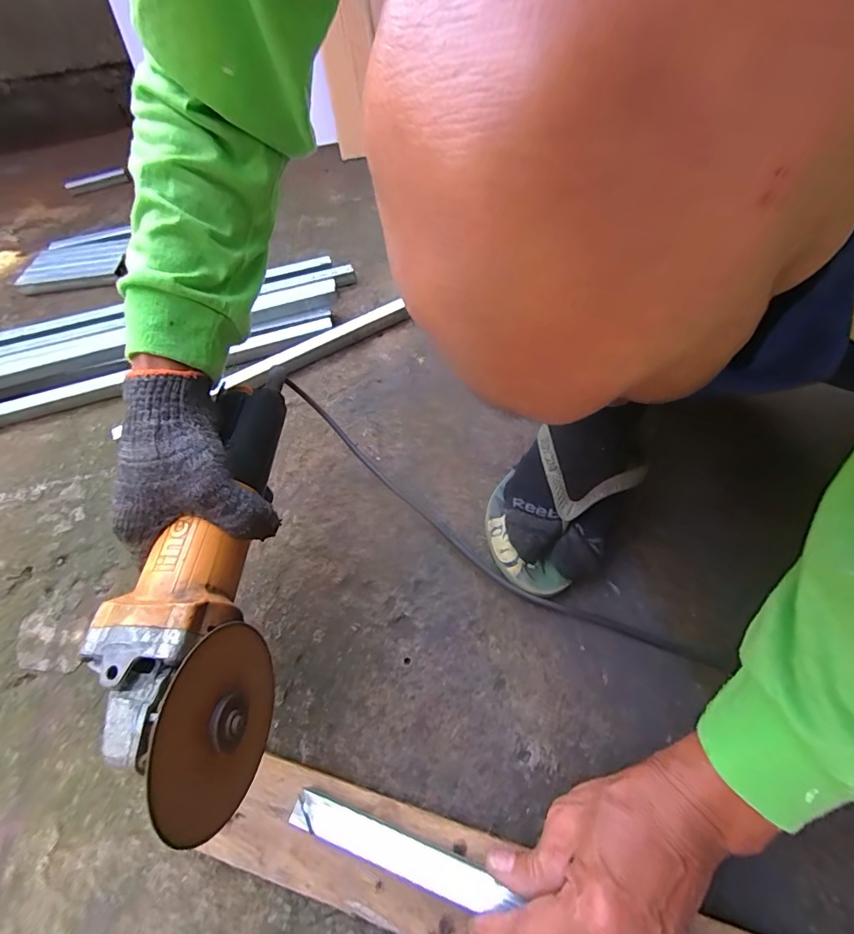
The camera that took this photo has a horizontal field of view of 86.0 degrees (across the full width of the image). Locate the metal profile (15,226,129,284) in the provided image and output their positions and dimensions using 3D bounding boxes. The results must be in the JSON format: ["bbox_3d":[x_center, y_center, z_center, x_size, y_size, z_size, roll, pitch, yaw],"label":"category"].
[{"bbox_3d":[-0.608,-0.366,0.799,0.168,0.032,0.142,-7,54,1],"label":"metal profile"}]

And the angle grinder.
[{"bbox_3d":[-0.146,0.055,0.308,0.084,0.080,0.302,-6,54,1],"label":"angle grinder"}]

